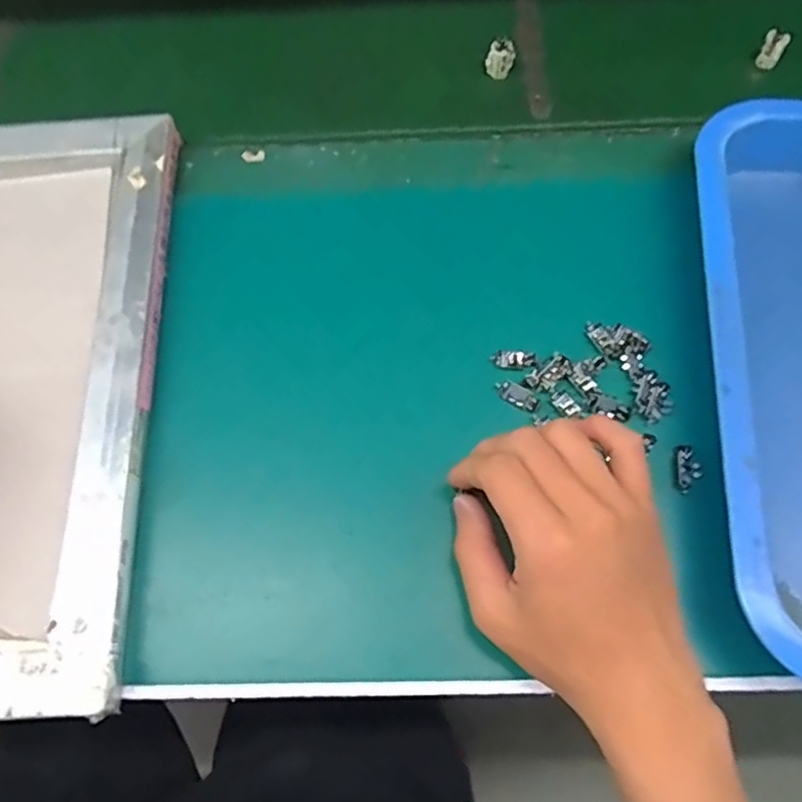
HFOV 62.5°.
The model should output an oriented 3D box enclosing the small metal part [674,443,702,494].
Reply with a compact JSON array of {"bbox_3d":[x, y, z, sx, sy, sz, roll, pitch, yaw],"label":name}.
[{"bbox_3d":[0.154,0.036,0.355,0.012,0.006,0.025,-3,66,0],"label":"small metal part"}]

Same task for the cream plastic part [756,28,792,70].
[{"bbox_3d":[0.262,-0.247,0.468,0.015,0.024,0.012,30,70,14],"label":"cream plastic part"}]

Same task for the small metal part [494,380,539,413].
[{"bbox_3d":[0.066,-0.003,0.376,0.026,0.005,0.010,26,69,13],"label":"small metal part"}]

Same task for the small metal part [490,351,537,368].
[{"bbox_3d":[0.065,-0.024,0.385,0.025,0.004,0.010,7,66,5],"label":"small metal part"}]

